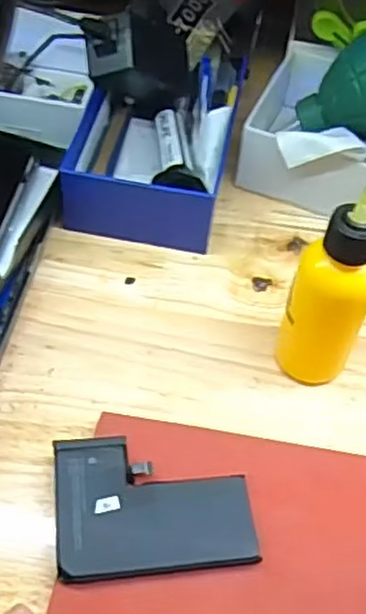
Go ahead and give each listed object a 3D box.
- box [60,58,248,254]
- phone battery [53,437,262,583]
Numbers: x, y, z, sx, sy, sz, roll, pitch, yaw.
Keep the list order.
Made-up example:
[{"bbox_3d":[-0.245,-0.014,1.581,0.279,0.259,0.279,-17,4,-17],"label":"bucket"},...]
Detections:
[{"bbox_3d":[-0.012,-0.110,0.425,0.084,0.037,0.166,9,52,4],"label":"box"},{"bbox_3d":[-0.012,0.077,0.285,0.076,0.004,0.057,-1,52,-11],"label":"phone battery"}]

